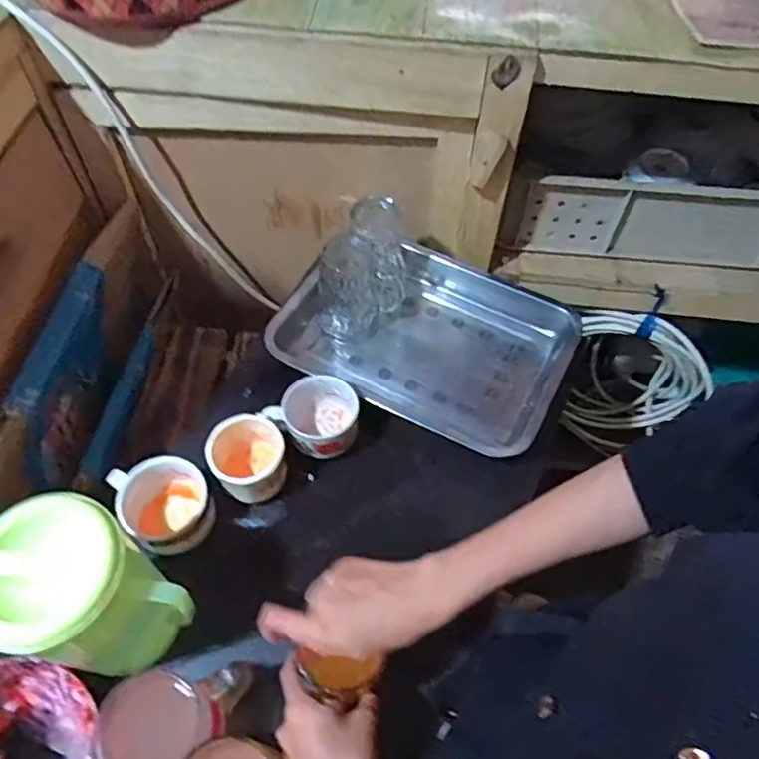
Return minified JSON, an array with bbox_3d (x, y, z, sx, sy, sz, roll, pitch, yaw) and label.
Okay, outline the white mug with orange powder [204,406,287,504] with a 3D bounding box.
[{"bbox_3d":[-0.141,0.084,0.647,0.078,0.072,0.093,-2,59,-3],"label":"white mug with orange powder"}]

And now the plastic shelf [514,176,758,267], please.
[{"bbox_3d":[0.508,-0.235,0.883,0.579,0.143,0.048,2,59,-1],"label":"plastic shelf"}]

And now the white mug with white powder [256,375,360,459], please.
[{"bbox_3d":[-0.071,0.045,0.681,0.096,0.066,0.077,23,61,12],"label":"white mug with white powder"}]

